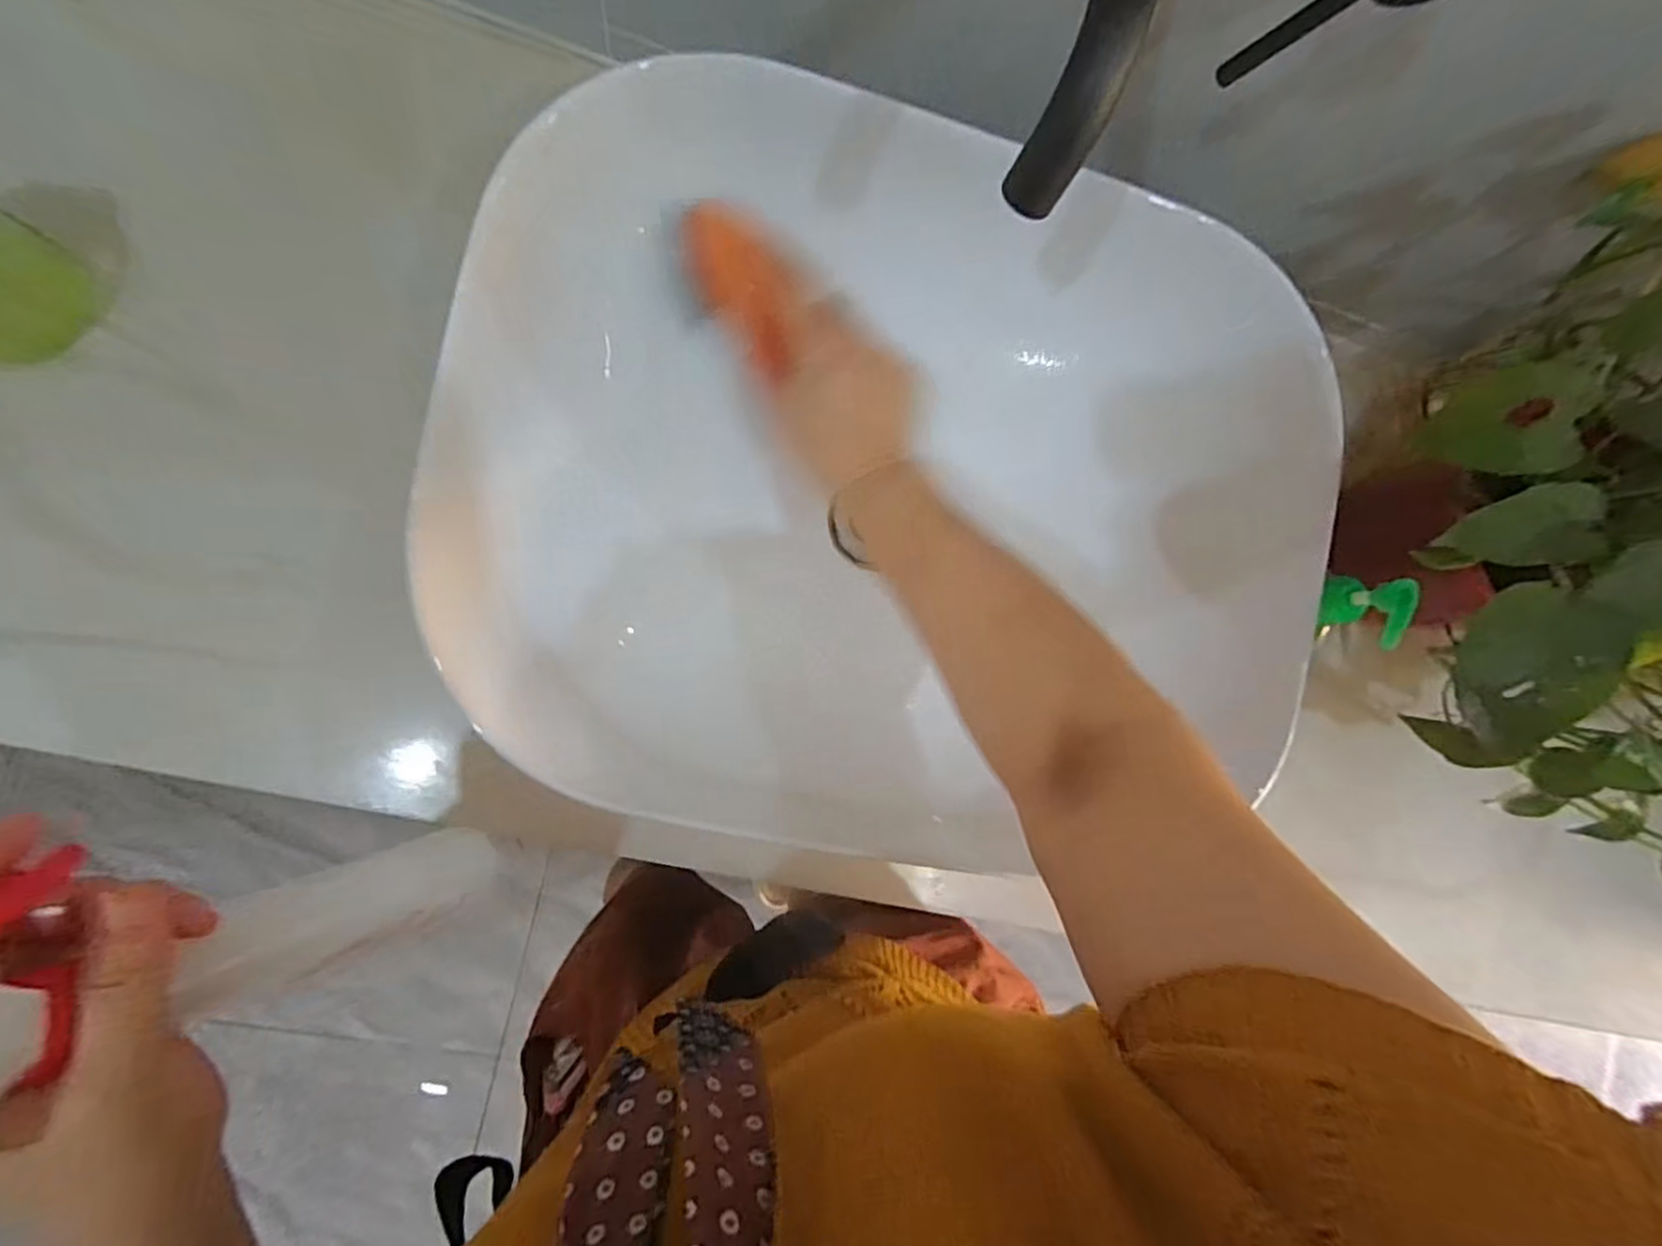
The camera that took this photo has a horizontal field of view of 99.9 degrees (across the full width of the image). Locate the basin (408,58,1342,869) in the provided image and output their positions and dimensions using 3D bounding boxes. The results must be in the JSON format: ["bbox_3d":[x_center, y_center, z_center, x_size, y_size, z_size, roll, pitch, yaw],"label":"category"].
[{"bbox_3d":[0.046,-0.076,0.447,0.498,0.140,0.382,9,88,-8],"label":"basin"}]

